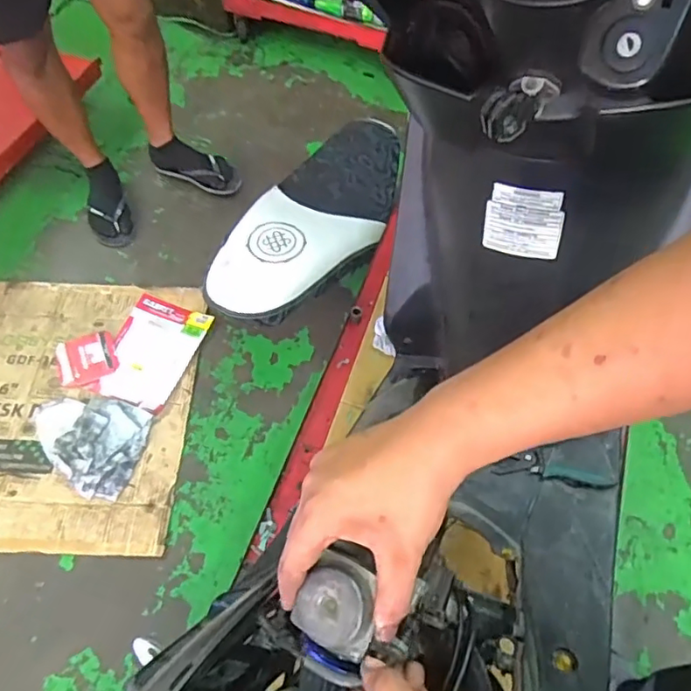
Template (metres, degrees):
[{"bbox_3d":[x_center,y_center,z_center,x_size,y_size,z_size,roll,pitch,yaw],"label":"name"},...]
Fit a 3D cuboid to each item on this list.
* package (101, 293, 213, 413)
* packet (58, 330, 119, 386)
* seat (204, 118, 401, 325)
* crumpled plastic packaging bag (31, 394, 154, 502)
[{"bbox_3d":[-0.443,0.012,1.330,0.185,0.012,0.264,19,61,9],"label":"package"},{"bbox_3d":[-0.583,0.026,1.314,0.123,0.027,0.118,-13,61,-9],"label":"packet"},{"bbox_3d":[-0.051,-0.290,1.266,0.238,0.128,0.662,21,60,10],"label":"seat"},{"bbox_3d":[-0.547,0.188,1.205,0.254,0.036,0.198,16,60,8],"label":"crumpled plastic packaging bag"}]

